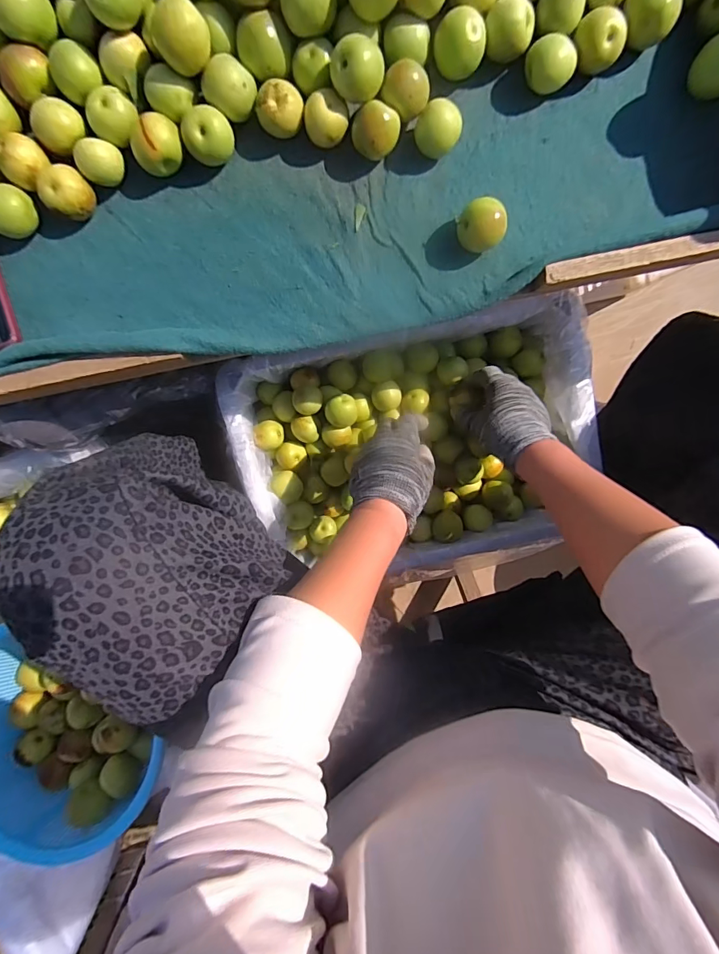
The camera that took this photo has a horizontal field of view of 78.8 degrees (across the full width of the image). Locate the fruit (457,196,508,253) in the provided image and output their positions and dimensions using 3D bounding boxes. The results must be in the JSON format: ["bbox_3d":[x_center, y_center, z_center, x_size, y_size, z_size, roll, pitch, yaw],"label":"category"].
[{"bbox_3d":[0.095,-0.198,0.347,0.035,0.033,0.032,0,99,-1],"label":"fruit"}]

